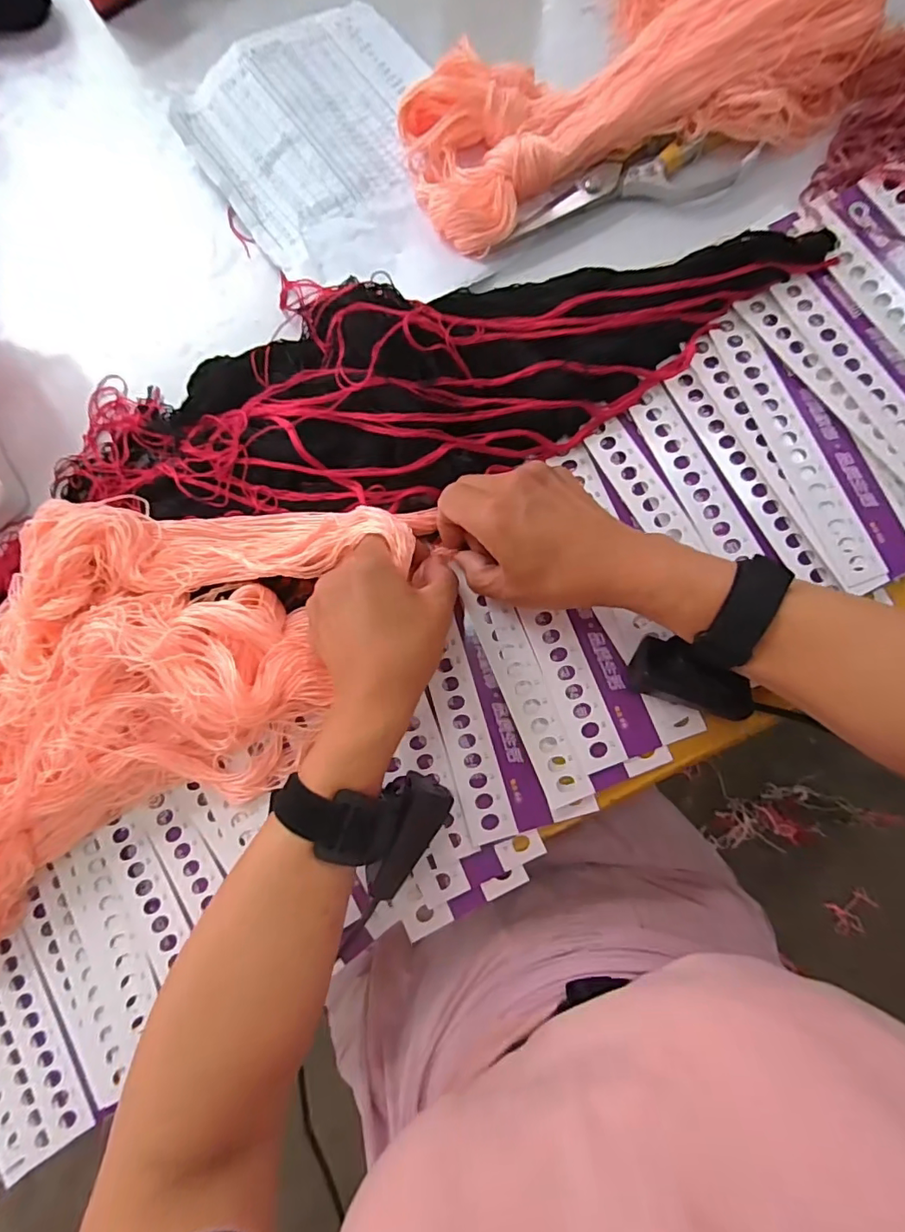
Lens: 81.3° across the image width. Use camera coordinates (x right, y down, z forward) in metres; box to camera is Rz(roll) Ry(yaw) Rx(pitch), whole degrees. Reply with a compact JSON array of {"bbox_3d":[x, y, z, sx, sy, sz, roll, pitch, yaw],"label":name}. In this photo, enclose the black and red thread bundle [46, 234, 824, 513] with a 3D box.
[{"bbox_3d":[-0.022,-0.164,0.368,0.538,0.048,0.155,-12,82,4],"label":"black and red thread bundle"}]

